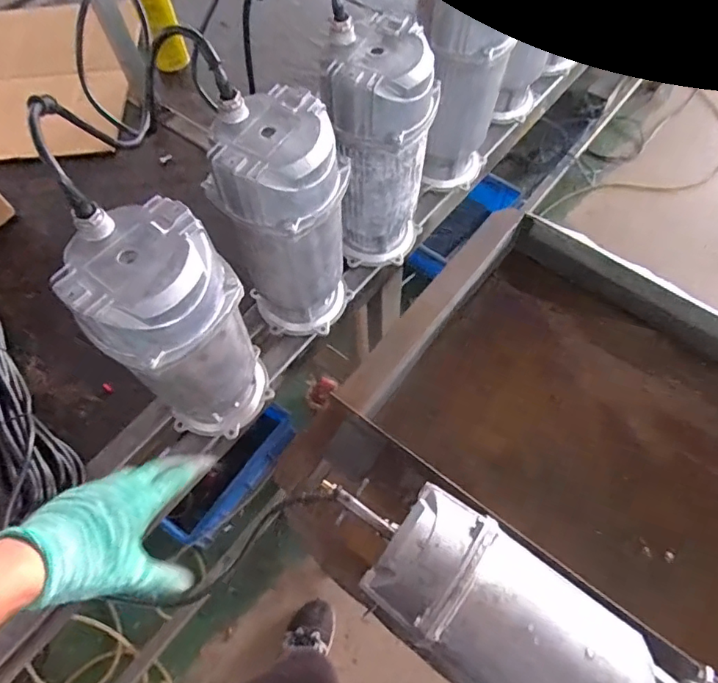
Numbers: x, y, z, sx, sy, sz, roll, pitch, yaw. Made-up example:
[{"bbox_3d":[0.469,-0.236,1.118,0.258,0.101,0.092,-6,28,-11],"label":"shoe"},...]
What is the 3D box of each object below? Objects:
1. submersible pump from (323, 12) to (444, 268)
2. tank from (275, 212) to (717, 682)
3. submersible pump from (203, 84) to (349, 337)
[{"bbox_3d":[0.027,-0.223,0.647,0.126,0.292,0.112,-1,62,1],"label":"submersible pump"},{"bbox_3d":[0.366,0.207,0.680,0.736,0.213,0.564,36,69,18],"label":"tank"},{"bbox_3d":[-0.074,-0.122,0.596,0.127,0.294,0.112,-40,68,-18],"label":"submersible pump"}]

